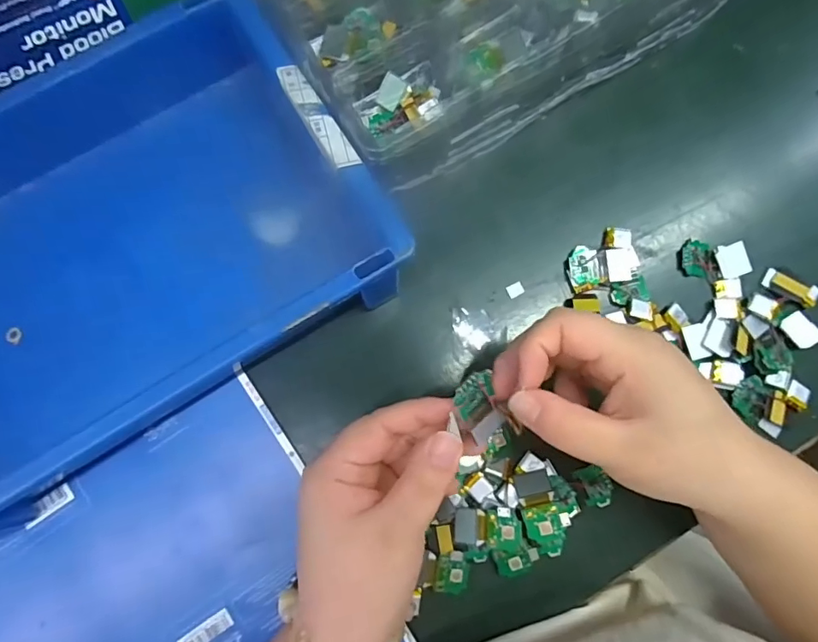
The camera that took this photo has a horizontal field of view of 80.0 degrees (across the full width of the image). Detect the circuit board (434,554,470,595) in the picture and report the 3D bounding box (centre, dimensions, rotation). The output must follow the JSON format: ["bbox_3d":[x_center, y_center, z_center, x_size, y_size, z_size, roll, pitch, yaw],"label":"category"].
[{"bbox_3d":[0.026,0.151,0.289,0.020,0.004,0.021,9,80,1],"label":"circuit board"}]

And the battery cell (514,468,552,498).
[{"bbox_3d":[0.075,0.099,0.297,0.020,0.004,0.014,-16,56,3],"label":"battery cell"}]

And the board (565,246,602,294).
[{"bbox_3d":[0.116,-0.035,0.322,0.022,0.004,0.030,-15,80,-3],"label":"board"}]

